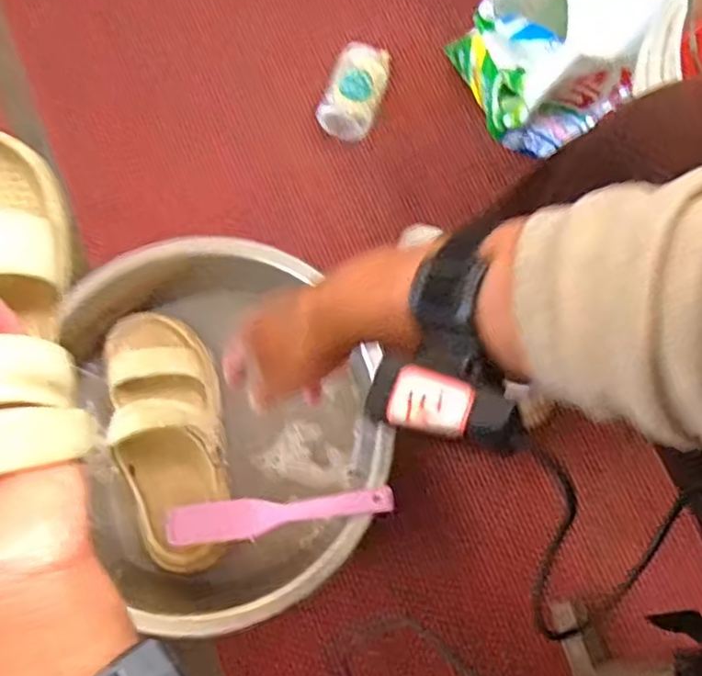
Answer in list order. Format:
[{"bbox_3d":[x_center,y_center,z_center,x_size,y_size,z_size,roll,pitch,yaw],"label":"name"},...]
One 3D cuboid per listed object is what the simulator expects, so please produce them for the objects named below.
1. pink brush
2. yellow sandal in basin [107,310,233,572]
[{"bbox_3d":[-0.074,0.167,0.625,0.226,0.021,0.037,-12,76,15],"label":"pink brush"},{"bbox_3d":[-0.187,0.095,0.664,0.099,0.077,0.268,-15,77,-2],"label":"yellow sandal in basin"}]

